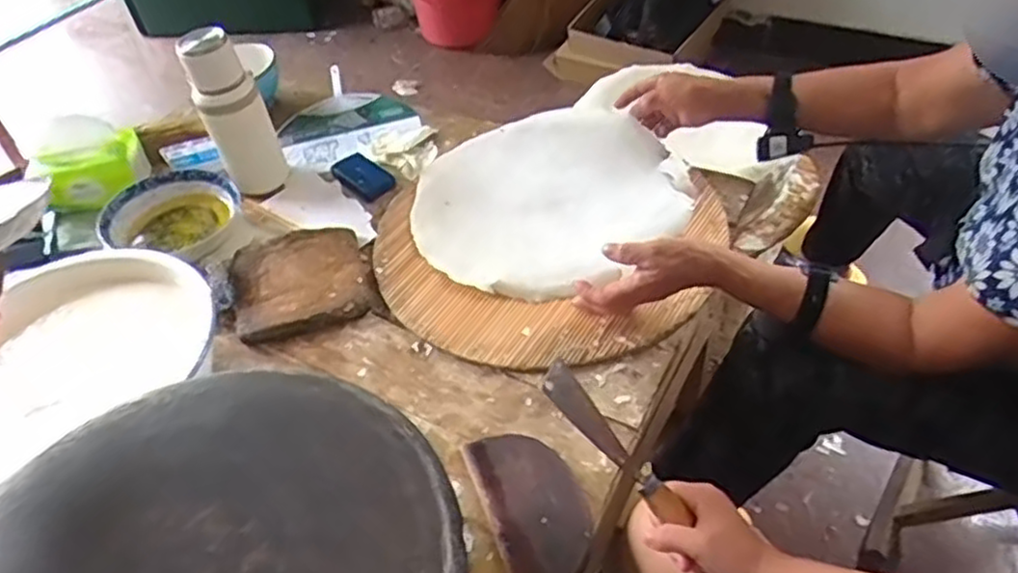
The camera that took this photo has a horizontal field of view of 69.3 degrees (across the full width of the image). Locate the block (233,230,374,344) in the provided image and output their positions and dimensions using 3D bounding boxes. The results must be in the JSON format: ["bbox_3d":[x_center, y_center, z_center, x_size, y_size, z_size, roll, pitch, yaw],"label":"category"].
[{"bbox_3d":[-0.247,-0.009,0.870,0.153,0.023,0.154,-14,46,-7],"label":"block"}]

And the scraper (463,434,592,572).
[{"bbox_3d":[0.023,0.192,0.645,0.084,0.016,0.156,-18,47,-10],"label":"scraper"}]

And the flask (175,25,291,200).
[{"bbox_3d":[-0.366,-0.233,0.976,0.076,0.204,0.063,-36,53,-25],"label":"flask"}]

